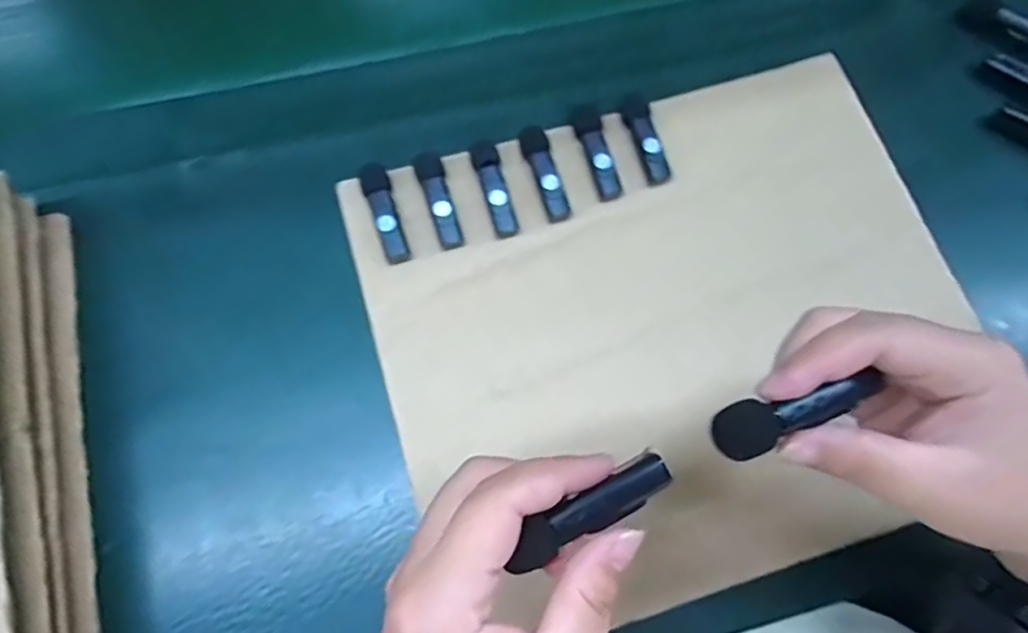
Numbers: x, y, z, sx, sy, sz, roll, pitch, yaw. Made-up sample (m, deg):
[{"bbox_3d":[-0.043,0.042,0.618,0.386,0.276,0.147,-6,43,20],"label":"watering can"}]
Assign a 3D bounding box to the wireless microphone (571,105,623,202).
[{"bbox_3d":[0.053,-0.107,0.391,0.016,0.012,0.062,-14,70,-6],"label":"wireless microphone"}]

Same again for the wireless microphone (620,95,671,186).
[{"bbox_3d":[0.086,-0.118,0.396,0.017,0.015,0.064,-13,70,-6],"label":"wireless microphone"}]

